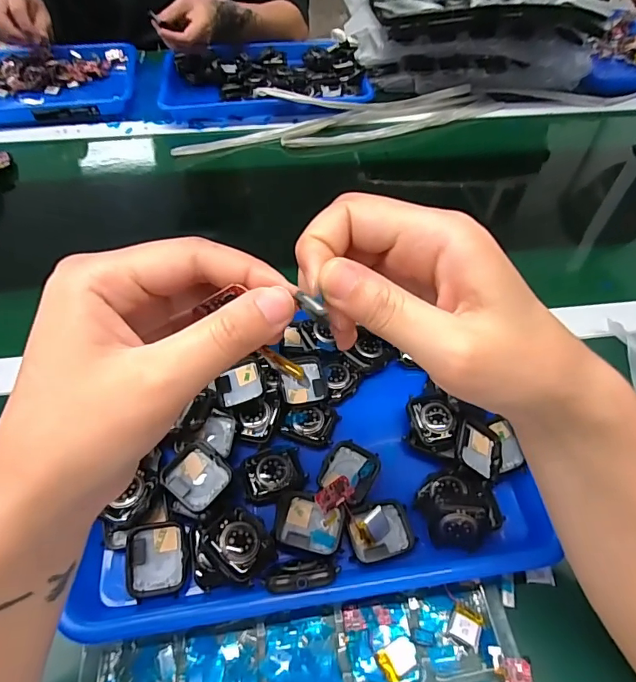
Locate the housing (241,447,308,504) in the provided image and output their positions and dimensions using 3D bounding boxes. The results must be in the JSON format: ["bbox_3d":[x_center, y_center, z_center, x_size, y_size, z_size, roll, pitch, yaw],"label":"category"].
[{"bbox_3d":[-0.033,0.096,0.330,0.043,0.006,0.034,-11,53,-10],"label":"housing"}]

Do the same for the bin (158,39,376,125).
[{"bbox_3d":[-0.086,-0.432,0.753,0.320,0.039,0.227,-4,52,-5],"label":"bin"}]

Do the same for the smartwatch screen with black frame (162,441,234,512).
[{"bbox_3d":[-0.082,0.093,0.313,0.040,0.007,0.038,34,58,17],"label":"smartwatch screen with black frame"}]

